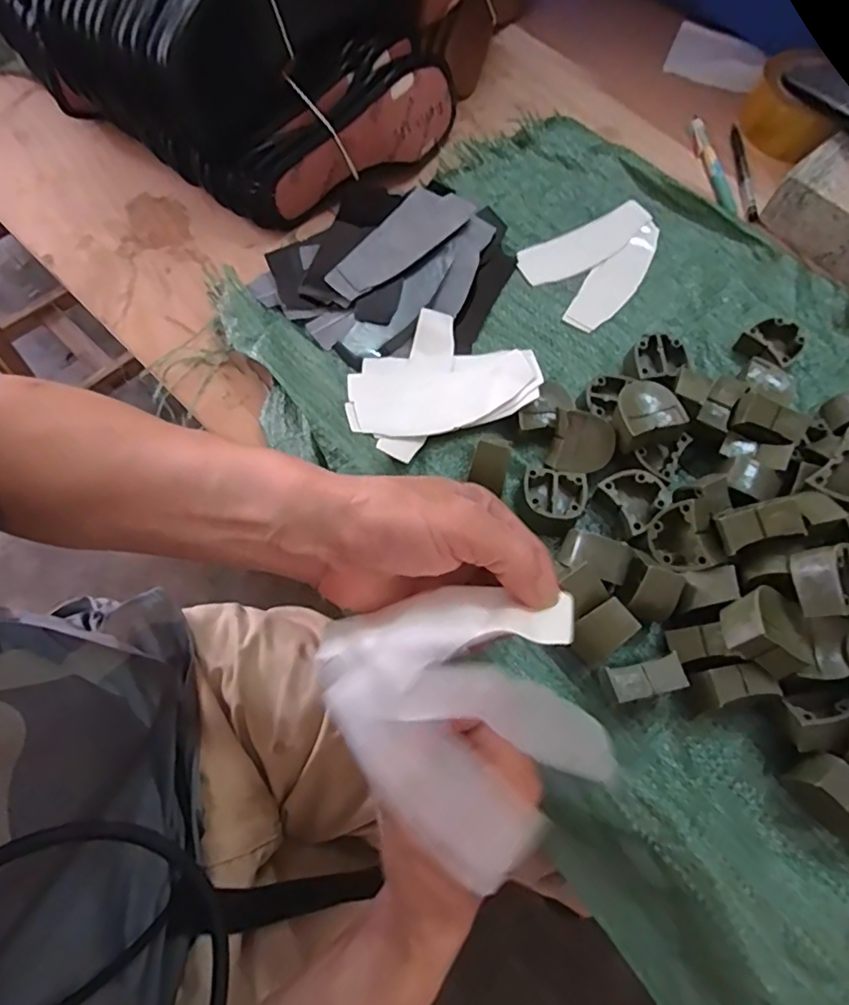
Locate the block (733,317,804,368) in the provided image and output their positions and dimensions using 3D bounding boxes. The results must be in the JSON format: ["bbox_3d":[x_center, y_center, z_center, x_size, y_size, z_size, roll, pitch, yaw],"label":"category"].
[{"bbox_3d":[0.282,-0.128,0.464,0.035,0.022,0.041,-40,74,-17],"label":"block"}]

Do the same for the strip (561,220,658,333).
[{"bbox_3d":[0.169,-0.199,0.501,0.039,0.006,0.134,35,70,12],"label":"strip"}]

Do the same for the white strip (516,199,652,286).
[{"bbox_3d":[0.147,-0.232,0.516,0.136,0.005,0.044,-30,72,-11],"label":"white strip"}]

